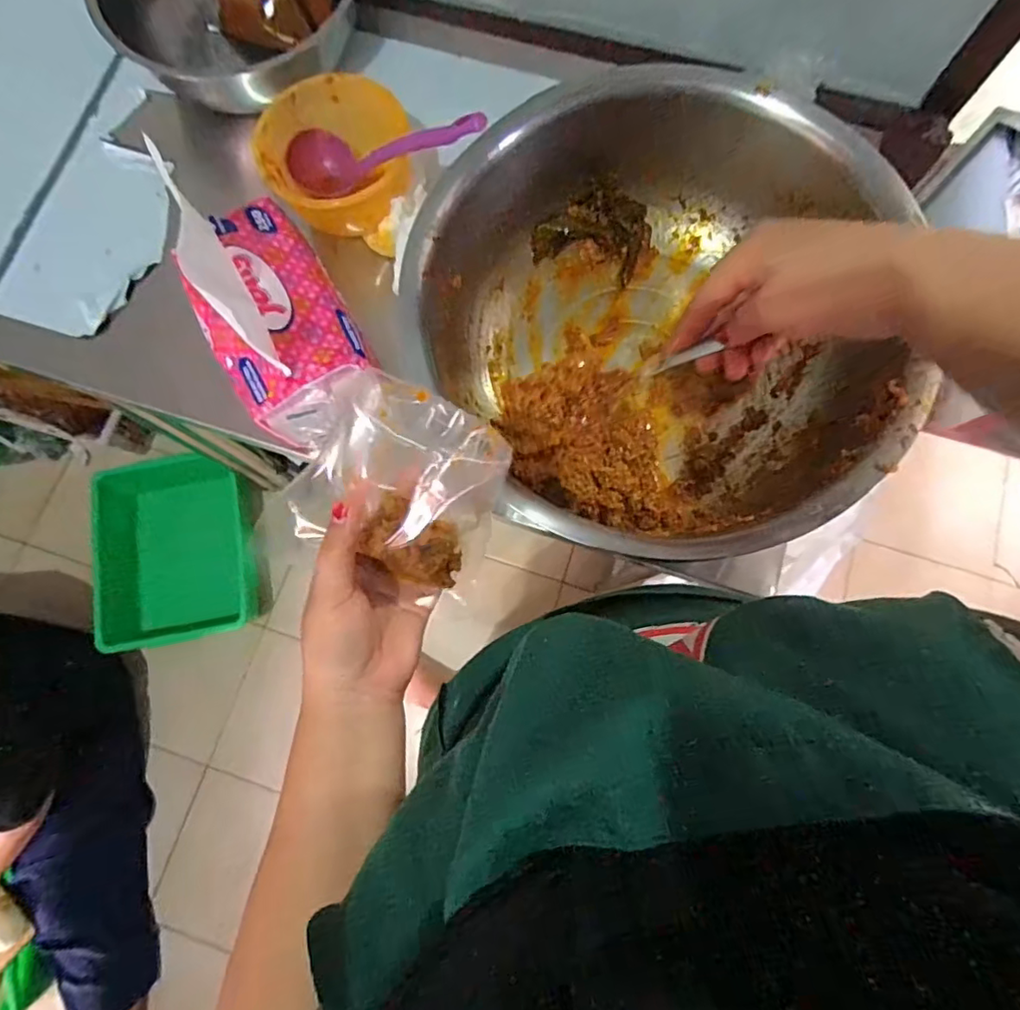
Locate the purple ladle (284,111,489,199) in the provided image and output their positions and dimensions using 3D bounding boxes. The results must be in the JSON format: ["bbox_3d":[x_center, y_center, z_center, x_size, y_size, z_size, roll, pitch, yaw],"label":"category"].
[{"bbox_3d":[-0.116,-0.320,0.514,0.241,0.056,0.044,16,75,38],"label":"purple ladle"}]

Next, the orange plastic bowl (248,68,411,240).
[{"bbox_3d":[-0.162,-0.324,0.546,0.132,0.070,0.124,0,77,0],"label":"orange plastic bowl"}]

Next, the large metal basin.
[{"bbox_3d":[0.111,-0.152,0.476,0.351,0.142,0.327,0,77,0],"label":"large metal basin"}]

